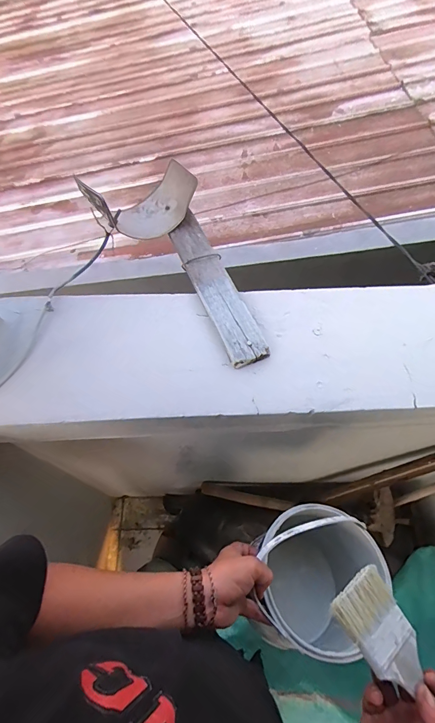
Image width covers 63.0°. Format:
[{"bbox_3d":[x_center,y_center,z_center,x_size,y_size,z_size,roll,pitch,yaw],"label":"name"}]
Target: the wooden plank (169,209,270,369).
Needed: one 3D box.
[{"bbox_3d":[-0.006,-0.128,0.591,0.064,0.016,0.308,-19,63,-9],"label":"wooden plank"}]

